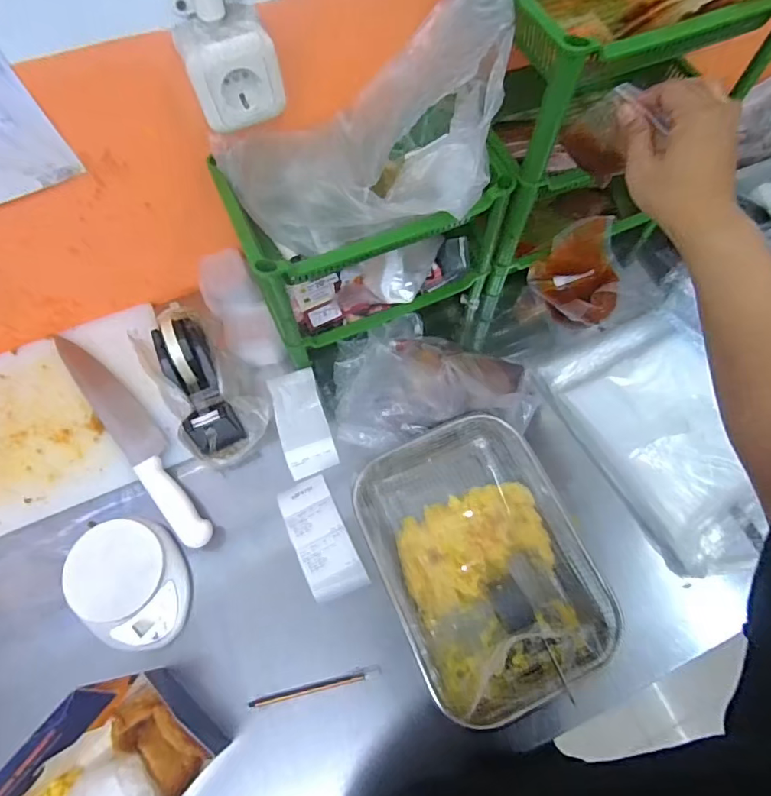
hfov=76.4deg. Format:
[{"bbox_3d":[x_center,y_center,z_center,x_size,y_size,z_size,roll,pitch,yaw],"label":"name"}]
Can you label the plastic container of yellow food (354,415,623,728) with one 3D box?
[{"bbox_3d":[0.104,0.179,0.551,0.212,0.062,0.294,-23,69,-9],"label":"plastic container of yellow food"}]

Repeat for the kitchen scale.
[{"bbox_3d":[-0.292,0.212,0.559,0.123,0.039,0.151,-36,72,-13],"label":"kitchen scale"}]

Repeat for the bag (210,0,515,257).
[{"bbox_3d":[-0.032,-0.255,0.475,0.277,0.175,0.135,-3,68,-1],"label":"bag"}]

